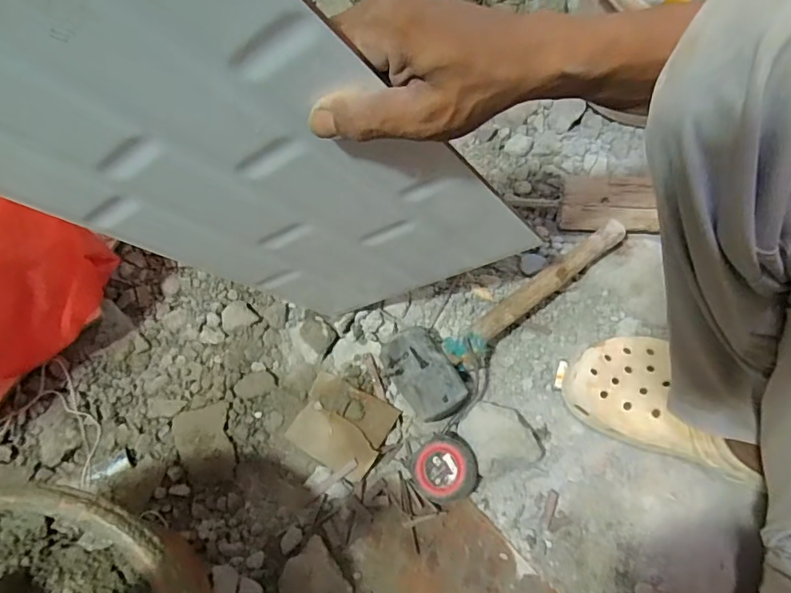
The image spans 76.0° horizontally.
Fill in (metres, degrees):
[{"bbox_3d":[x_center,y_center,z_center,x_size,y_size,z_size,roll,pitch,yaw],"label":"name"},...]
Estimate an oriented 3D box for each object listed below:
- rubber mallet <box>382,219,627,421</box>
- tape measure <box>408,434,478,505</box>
[{"bbox_3d":[0.123,0.008,0.557,0.308,0.056,0.096,-39,75,-11],"label":"rubber mallet"},{"bbox_3d":[0.047,0.172,0.505,0.061,0.039,0.061,0,71,1],"label":"tape measure"}]

